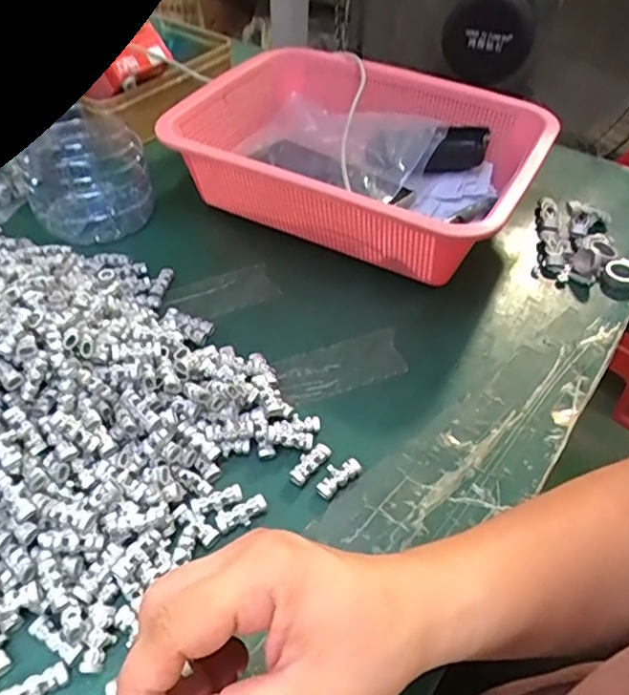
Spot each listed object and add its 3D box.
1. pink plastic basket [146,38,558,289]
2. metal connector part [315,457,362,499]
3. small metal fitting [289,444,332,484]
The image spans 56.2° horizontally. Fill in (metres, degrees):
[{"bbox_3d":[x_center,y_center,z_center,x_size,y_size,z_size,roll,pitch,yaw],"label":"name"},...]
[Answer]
[{"bbox_3d":[0.039,-0.164,0.525,0.290,0.094,0.213,23,51,18],"label":"pink plastic basket"},{"bbox_3d":[0.014,0.078,0.358,0.030,0.009,0.015,-35,57,-29],"label":"metal connector part"},{"bbox_3d":[-0.003,0.071,0.364,0.012,0.008,0.031,35,55,26],"label":"small metal fitting"}]

